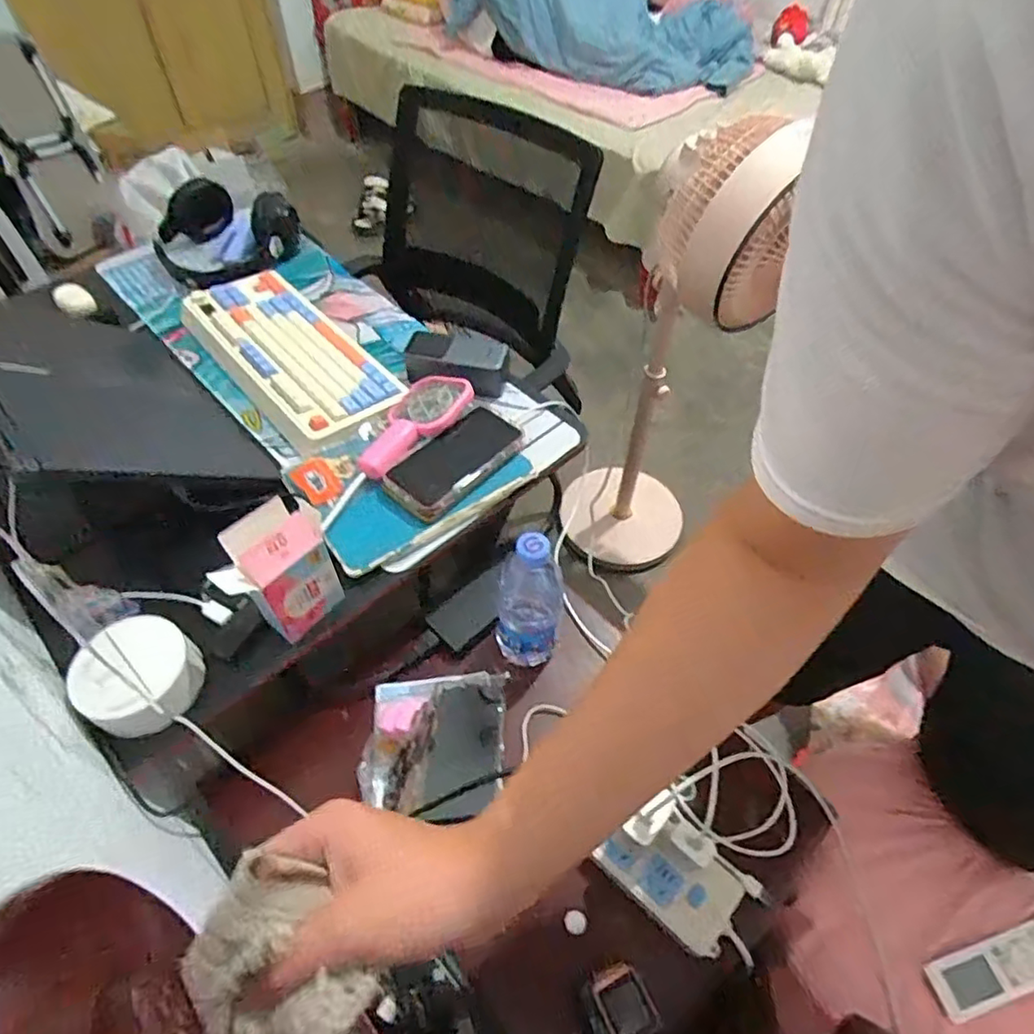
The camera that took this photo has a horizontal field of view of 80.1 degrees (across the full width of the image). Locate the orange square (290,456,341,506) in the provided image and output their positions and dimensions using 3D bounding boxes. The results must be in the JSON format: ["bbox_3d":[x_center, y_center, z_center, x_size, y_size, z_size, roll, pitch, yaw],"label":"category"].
[{"bbox_3d":[-0.221,-0.043,0.673,0.042,0.010,0.064,-35,62,-23],"label":"orange square"}]

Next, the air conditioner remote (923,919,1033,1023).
[{"bbox_3d":[0.505,0.448,0.622,0.185,0.014,0.048,-13,56,-10],"label":"air conditioner remote"}]

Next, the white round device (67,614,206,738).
[{"bbox_3d":[-0.330,0.139,0.541,0.091,0.051,0.096,22,57,14],"label":"white round device"}]

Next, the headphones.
[{"bbox_3d":[-0.434,-0.427,0.914,0.209,0.071,0.187,-16,56,-12],"label":"headphones"}]

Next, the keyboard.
[{"bbox_3d":[-0.297,-0.218,0.804,0.157,0.032,0.337,-36,62,-24],"label":"keyboard"}]

